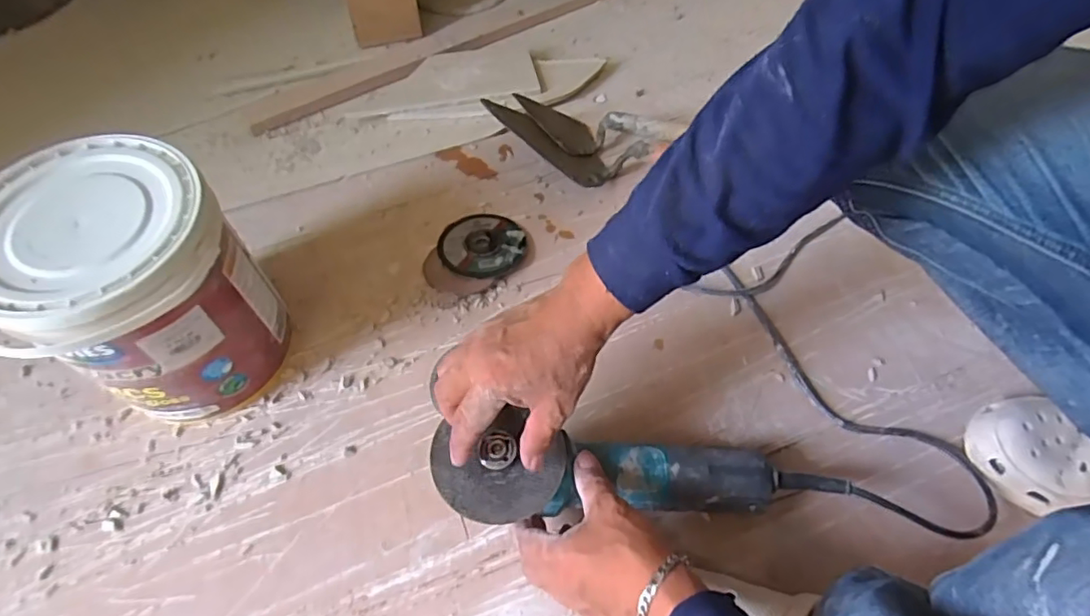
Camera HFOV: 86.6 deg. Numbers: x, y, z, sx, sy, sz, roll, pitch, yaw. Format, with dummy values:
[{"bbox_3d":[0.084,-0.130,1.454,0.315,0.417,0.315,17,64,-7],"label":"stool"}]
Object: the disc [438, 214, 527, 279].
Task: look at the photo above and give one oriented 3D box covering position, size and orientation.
[{"bbox_3d":[-0.073,-0.073,0.667,0.098,0.014,0.094,0,58,0],"label":"disc"}]

